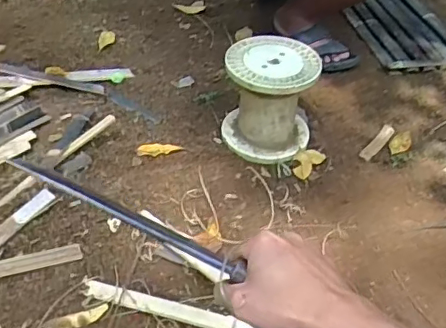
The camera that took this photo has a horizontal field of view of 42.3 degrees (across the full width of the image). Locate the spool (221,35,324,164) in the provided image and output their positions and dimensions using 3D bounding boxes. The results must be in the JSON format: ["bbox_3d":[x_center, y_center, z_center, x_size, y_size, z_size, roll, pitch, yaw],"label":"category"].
[{"bbox_3d":[0.101,-0.146,1.258,0.187,0.187,0.206,6,40,3],"label":"spool"}]

